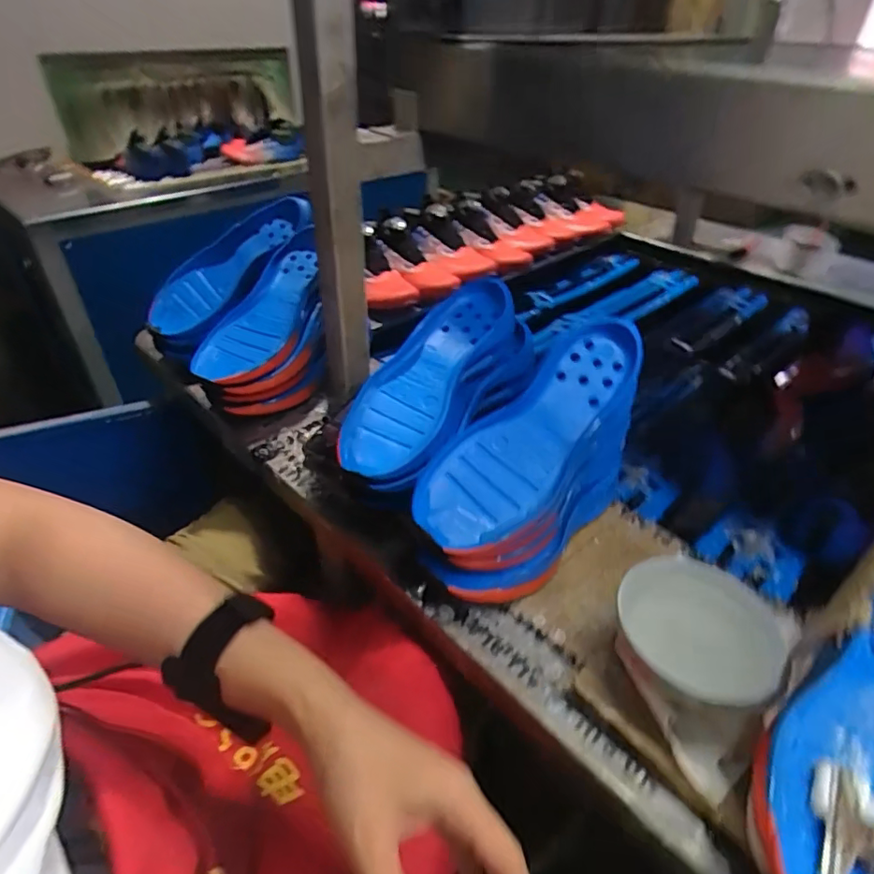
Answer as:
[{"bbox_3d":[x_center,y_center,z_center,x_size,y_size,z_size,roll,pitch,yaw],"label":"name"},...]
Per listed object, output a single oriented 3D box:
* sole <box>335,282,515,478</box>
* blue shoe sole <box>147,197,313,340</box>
[{"bbox_3d":[-0.011,-0.064,0.551,0.097,0.032,0.257,23,65,25],"label":"sole"},{"bbox_3d":[-0.285,-0.237,0.761,0.264,0.042,0.101,-45,51,-7],"label":"blue shoe sole"}]

